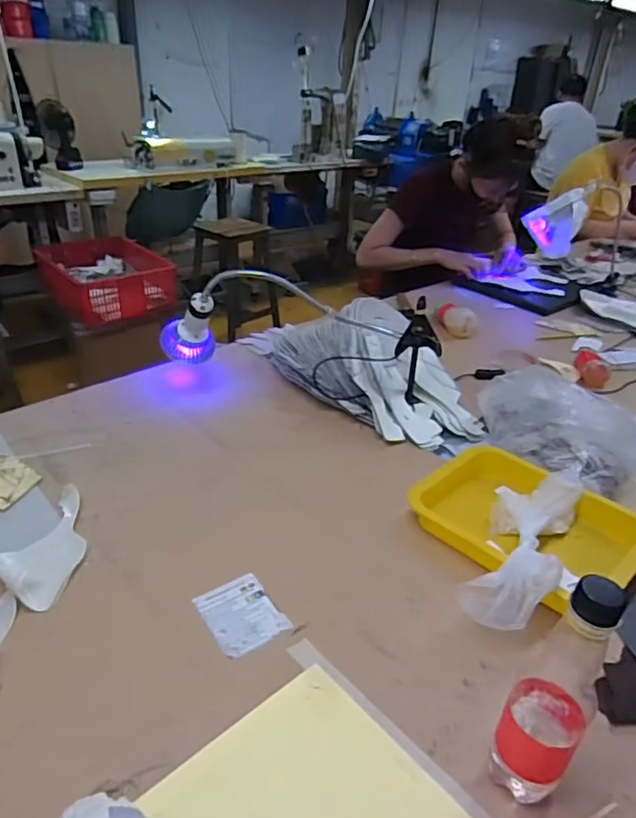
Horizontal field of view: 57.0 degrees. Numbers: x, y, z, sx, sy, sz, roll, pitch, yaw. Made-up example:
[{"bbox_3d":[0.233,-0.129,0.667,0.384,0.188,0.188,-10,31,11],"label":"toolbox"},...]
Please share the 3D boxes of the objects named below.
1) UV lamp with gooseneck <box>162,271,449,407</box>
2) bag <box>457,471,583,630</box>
[{"bbox_3d":[-0.032,-0.109,0.913,0.425,0.223,0.093,2,31,-3],"label":"UV lamp with gooseneck"},{"bbox_3d":[0.240,0.153,0.685,0.096,0.071,0.274,19,34,24],"label":"bag"}]

